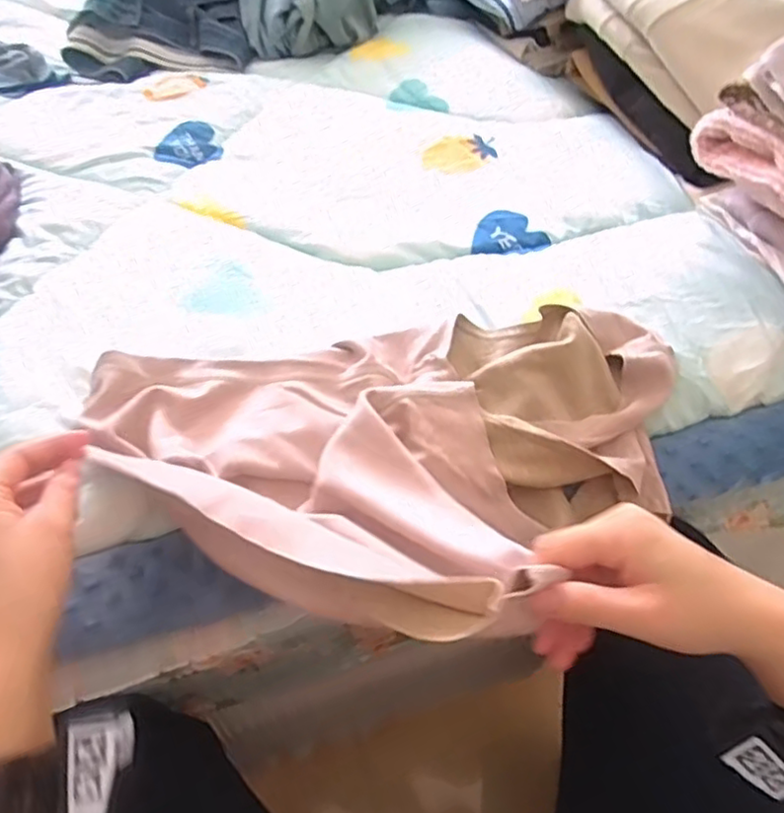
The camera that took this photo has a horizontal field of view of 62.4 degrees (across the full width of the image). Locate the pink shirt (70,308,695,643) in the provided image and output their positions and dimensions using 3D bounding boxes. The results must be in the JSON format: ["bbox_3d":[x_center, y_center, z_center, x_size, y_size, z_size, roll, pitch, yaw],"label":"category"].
[{"bbox_3d":[-0.004,-0.001,0.500,0.391,0.113,0.303,21,55,17],"label":"pink shirt"}]

